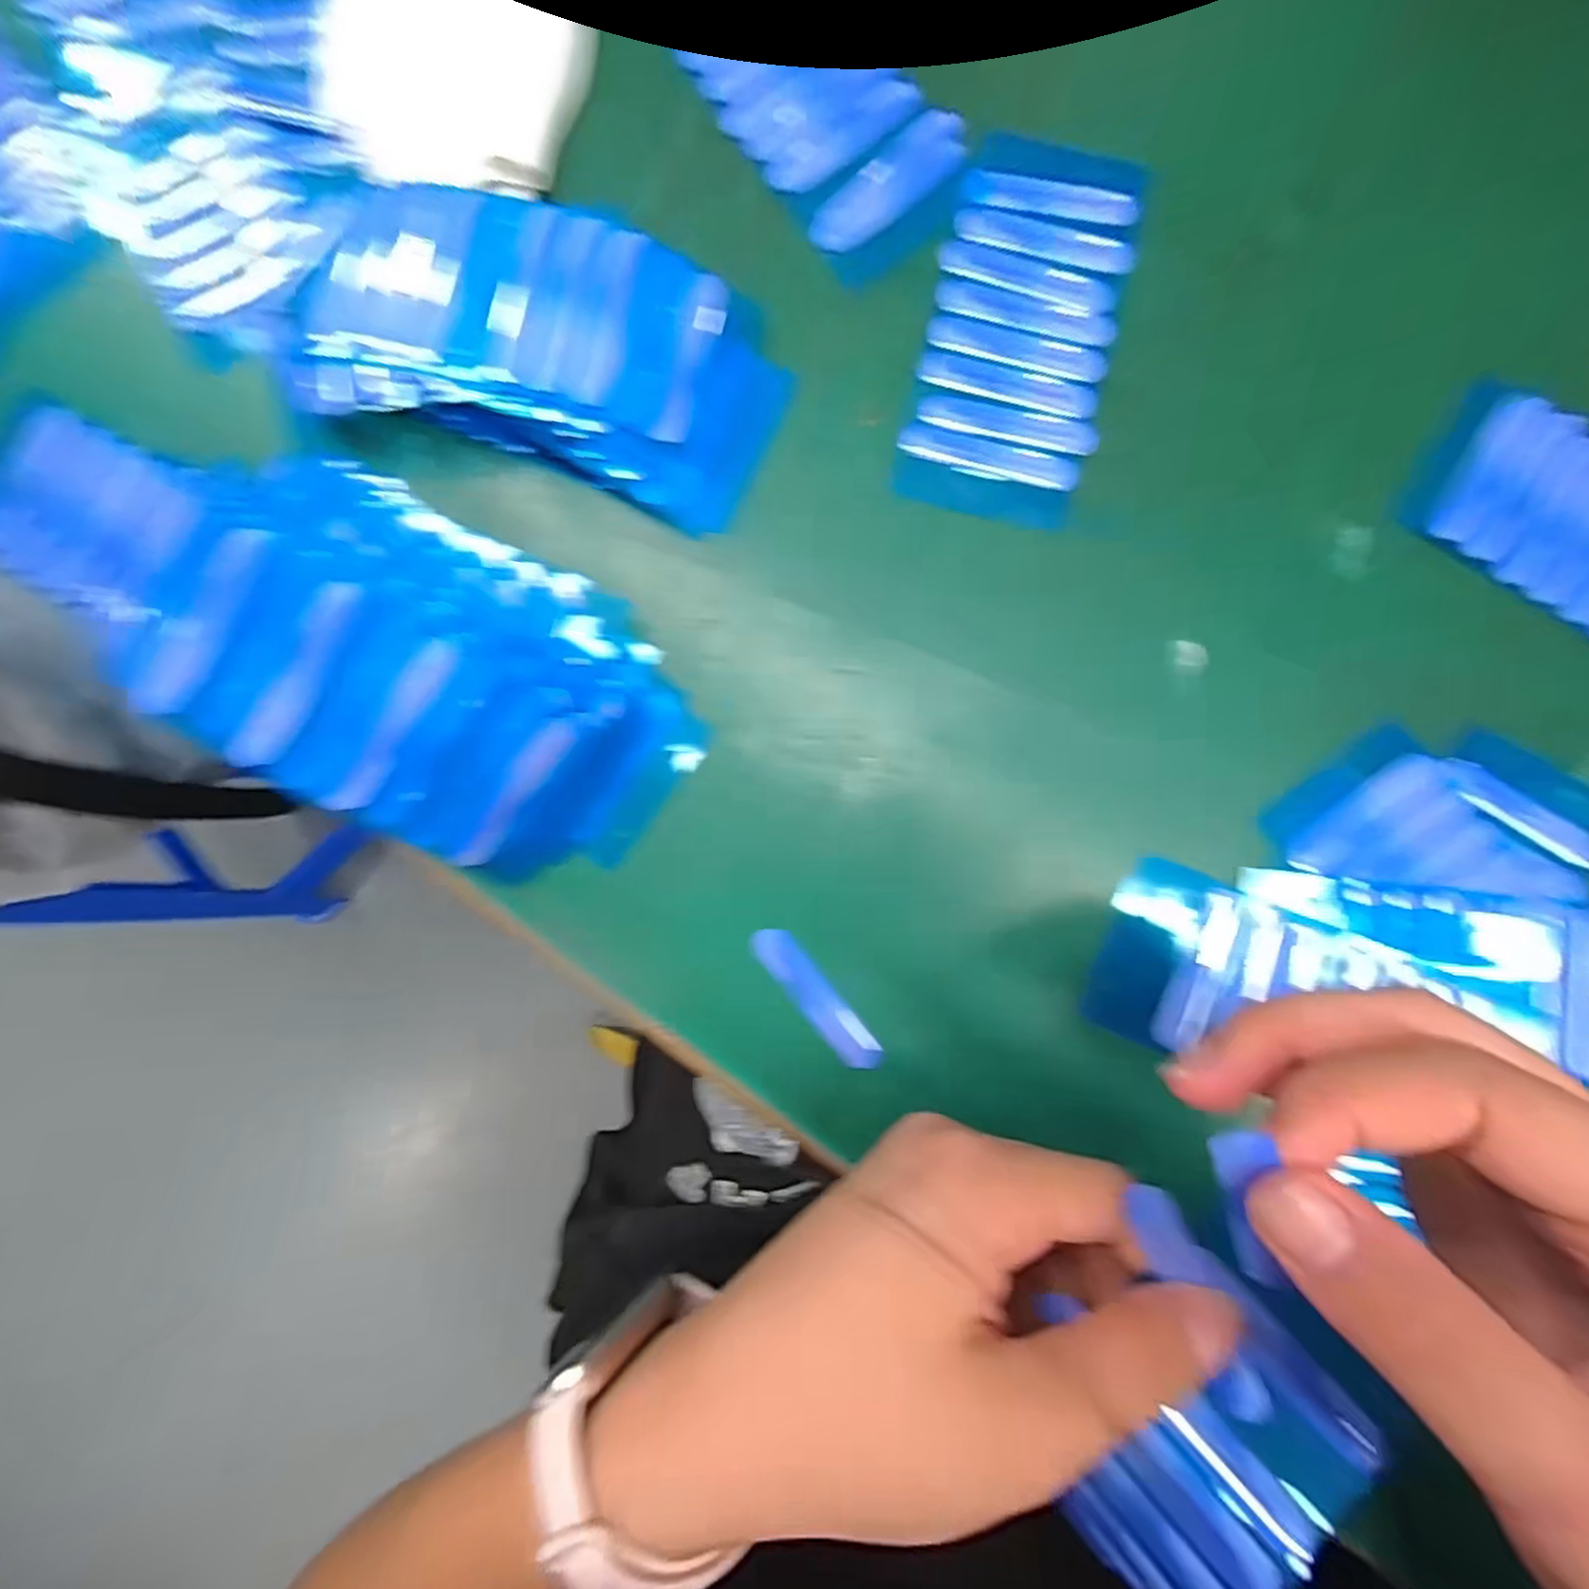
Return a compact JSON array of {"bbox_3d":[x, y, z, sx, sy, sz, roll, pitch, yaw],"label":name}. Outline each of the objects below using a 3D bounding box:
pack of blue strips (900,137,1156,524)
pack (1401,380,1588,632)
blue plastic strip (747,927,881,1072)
[{"bbox_3d":[0.071,-0.145,0.219,0.057,0.004,0.113,13,89,2],"label":"pack of blue strips"},{"bbox_3d":[0.247,-0.078,0.211,0.112,0.004,0.052,33,90,2],"label":"pack"},{"bbox_3d":[0.007,0.063,0.218,0.012,0.008,0.053,-39,88,0],"label":"blue plastic strip"}]

